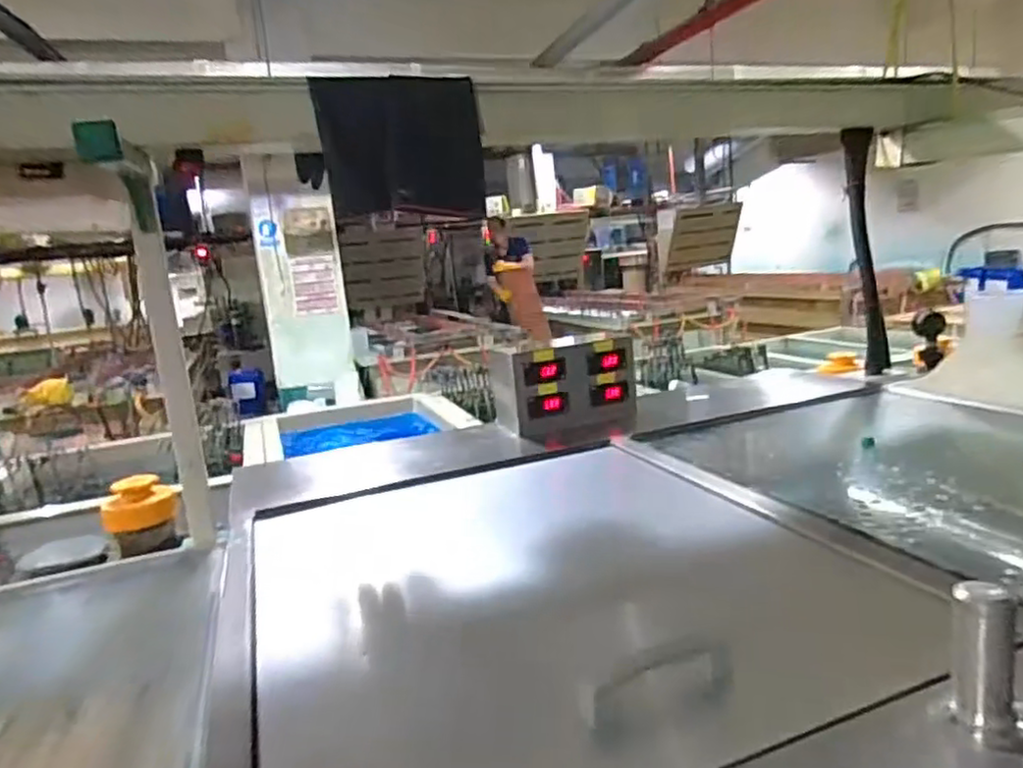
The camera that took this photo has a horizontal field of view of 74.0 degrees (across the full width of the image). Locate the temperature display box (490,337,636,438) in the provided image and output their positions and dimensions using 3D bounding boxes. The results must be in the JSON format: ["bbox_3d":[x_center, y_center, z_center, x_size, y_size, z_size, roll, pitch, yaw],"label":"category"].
[{"bbox_3d":[0.122,0.001,1.532,0.297,0.201,0.127,-10,12,-23],"label":"temperature display box"}]

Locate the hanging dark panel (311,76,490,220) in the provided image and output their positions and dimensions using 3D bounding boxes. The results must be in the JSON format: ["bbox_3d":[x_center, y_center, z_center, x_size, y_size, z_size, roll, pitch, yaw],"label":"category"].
[{"bbox_3d":[-0.185,-0.409,1.185,0.278,0.228,0.034,-7,31,-16],"label":"hanging dark panel"}]

